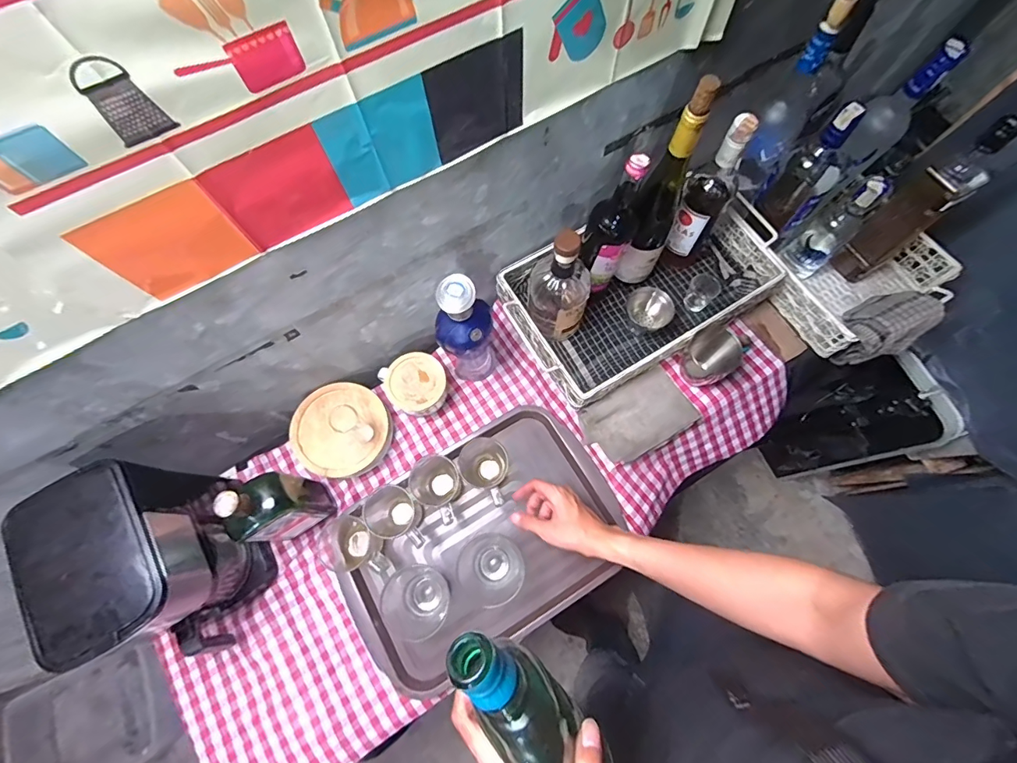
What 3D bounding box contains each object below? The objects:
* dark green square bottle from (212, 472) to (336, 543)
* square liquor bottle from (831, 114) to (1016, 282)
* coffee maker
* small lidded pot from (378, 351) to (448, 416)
[{"bbox_3d":[-0.334,0.176,0.622,0.089,0.209,0.060,-31,73,-9],"label":"dark green square bottle"},{"bbox_3d":[0.619,-0.263,0.667,0.085,0.289,0.072,-38,75,-11],"label":"square liquor bottle"},{"bbox_3d":[-0.448,0.241,0.586,0.126,0.258,0.217,-32,73,-9],"label":"coffee maker"},{"bbox_3d":[-0.153,0.009,0.753,0.097,0.064,0.099,0,71,1],"label":"small lidded pot"}]

